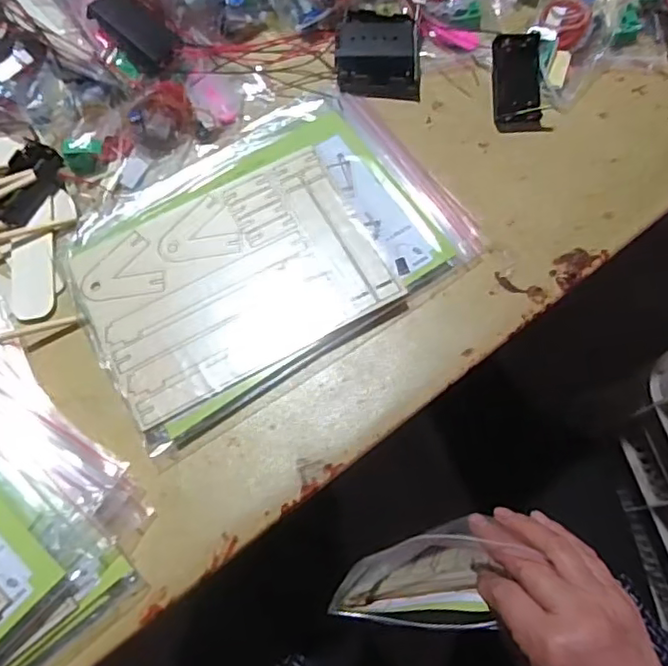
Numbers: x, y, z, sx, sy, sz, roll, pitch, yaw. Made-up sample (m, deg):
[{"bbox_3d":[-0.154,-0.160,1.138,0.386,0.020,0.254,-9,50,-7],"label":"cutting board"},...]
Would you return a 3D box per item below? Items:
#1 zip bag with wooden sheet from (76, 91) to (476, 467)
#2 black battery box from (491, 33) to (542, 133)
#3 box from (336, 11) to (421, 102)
[{"bbox_3d":[-0.043,-0.063,0.401,0.246,0.010,0.178,-30,75,-12],"label":"zip bag with wooden sheet"},{"bbox_3d":[0.131,-0.178,0.439,0.031,0.011,0.067,-2,92,-4],"label":"black battery box"},{"bbox_3d":[0.032,-0.210,0.452,0.060,0.021,0.075,-1,71,-3],"label":"box"}]

